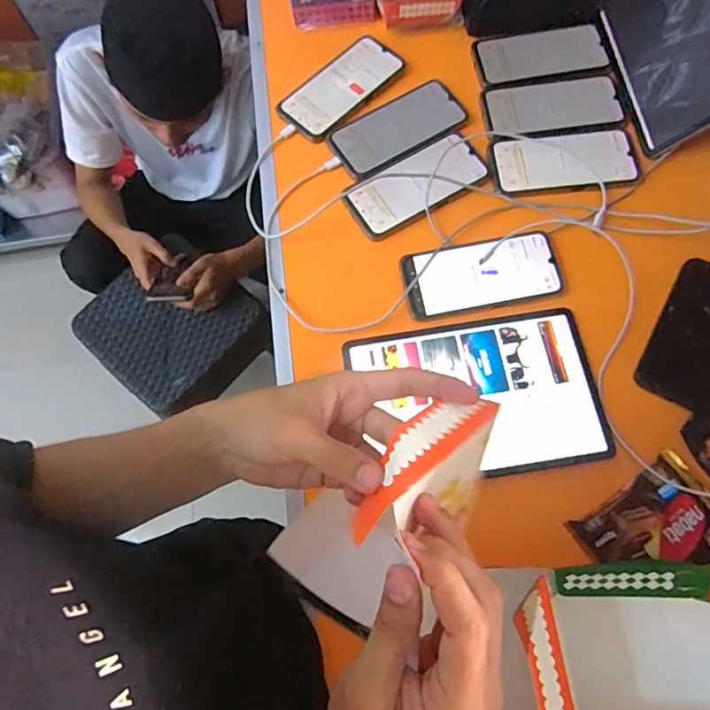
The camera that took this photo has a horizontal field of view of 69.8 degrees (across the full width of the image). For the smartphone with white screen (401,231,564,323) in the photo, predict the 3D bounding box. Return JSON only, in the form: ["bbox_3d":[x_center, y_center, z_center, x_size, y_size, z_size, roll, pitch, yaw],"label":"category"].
[{"bbox_3d":[0.139,-0.089,0.564,0.167,0.007,0.081,-10,71,-1],"label":"smartphone with white screen"}]

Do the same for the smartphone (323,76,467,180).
[{"bbox_3d":[0.053,-0.283,0.636,0.164,0.012,0.087,-30,73,-8],"label":"smartphone"}]

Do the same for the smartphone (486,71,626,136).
[{"bbox_3d":[0.250,-0.313,0.637,0.171,0.005,0.089,-6,71,0],"label":"smartphone"}]

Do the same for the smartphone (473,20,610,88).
[{"bbox_3d":[0.246,-0.393,0.665,0.172,0.007,0.081,-10,71,-1],"label":"smartphone"}]

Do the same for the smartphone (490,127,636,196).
[{"bbox_3d":[0.250,-0.231,0.609,0.162,0.011,0.080,-6,71,0],"label":"smartphone"}]

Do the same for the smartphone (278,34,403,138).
[{"bbox_3d":[-0.016,-0.349,0.660,0.164,0.014,0.080,-42,75,-12],"label":"smartphone"}]

